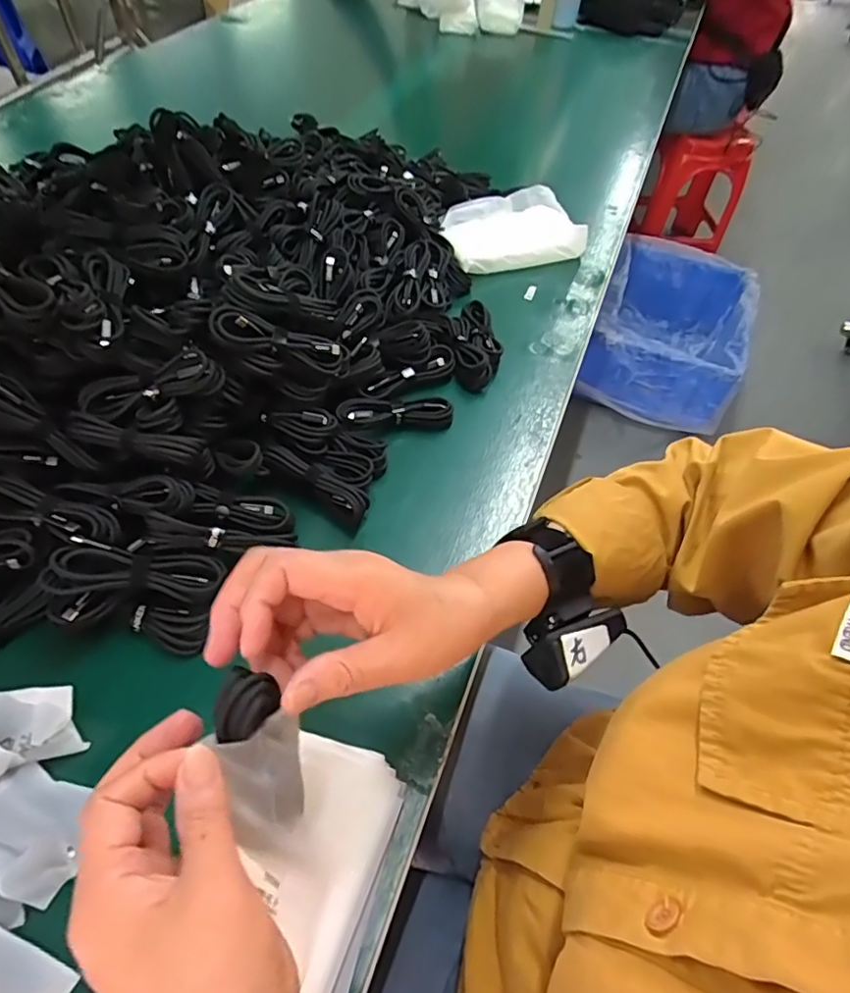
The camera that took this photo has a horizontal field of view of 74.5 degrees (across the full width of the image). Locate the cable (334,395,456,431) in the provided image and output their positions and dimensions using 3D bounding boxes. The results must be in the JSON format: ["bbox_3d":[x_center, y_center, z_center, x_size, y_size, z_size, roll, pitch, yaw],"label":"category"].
[{"bbox_3d":[-0.028,-0.083,0.544,0.109,0.015,0.034,0,53,-5],"label":"cable"}]

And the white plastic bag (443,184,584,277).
[{"bbox_3d":[0.114,-0.352,0.745,0.181,0.051,0.113,-12,55,-13],"label":"white plastic bag"}]

